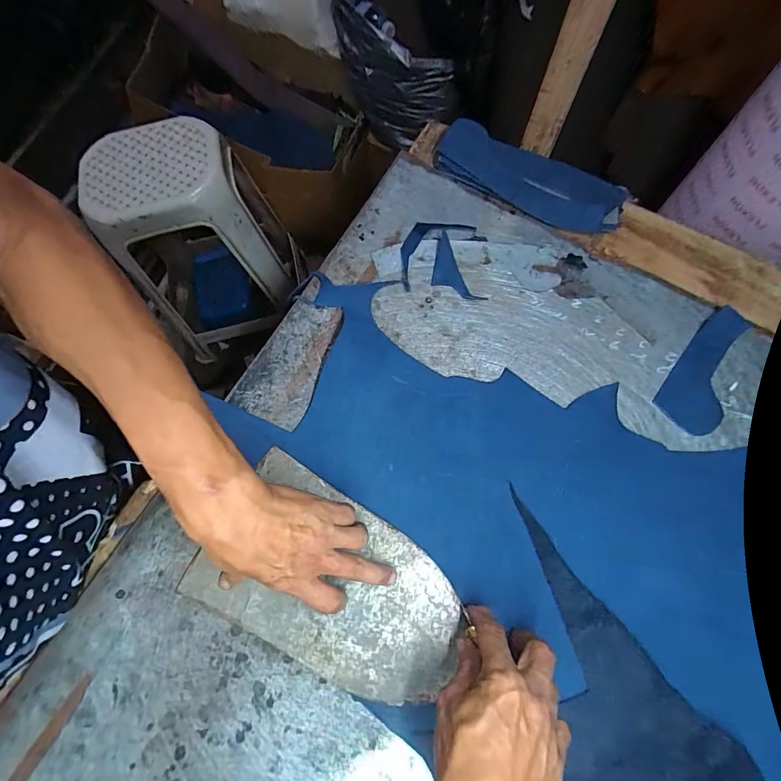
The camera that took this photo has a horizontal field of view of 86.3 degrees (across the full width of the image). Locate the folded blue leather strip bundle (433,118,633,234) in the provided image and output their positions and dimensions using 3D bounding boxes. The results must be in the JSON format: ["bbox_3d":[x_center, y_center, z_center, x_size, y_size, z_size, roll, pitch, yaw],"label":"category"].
[{"bbox_3d":[0.164,-0.251,0.498,0.224,0.017,0.072,27,94,3],"label":"folded blue leather strip bundle"}]

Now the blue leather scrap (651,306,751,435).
[{"bbox_3d":[0.340,-0.022,0.443,0.062,0.004,0.143,37,81,11],"label":"blue leather scrap"}]

